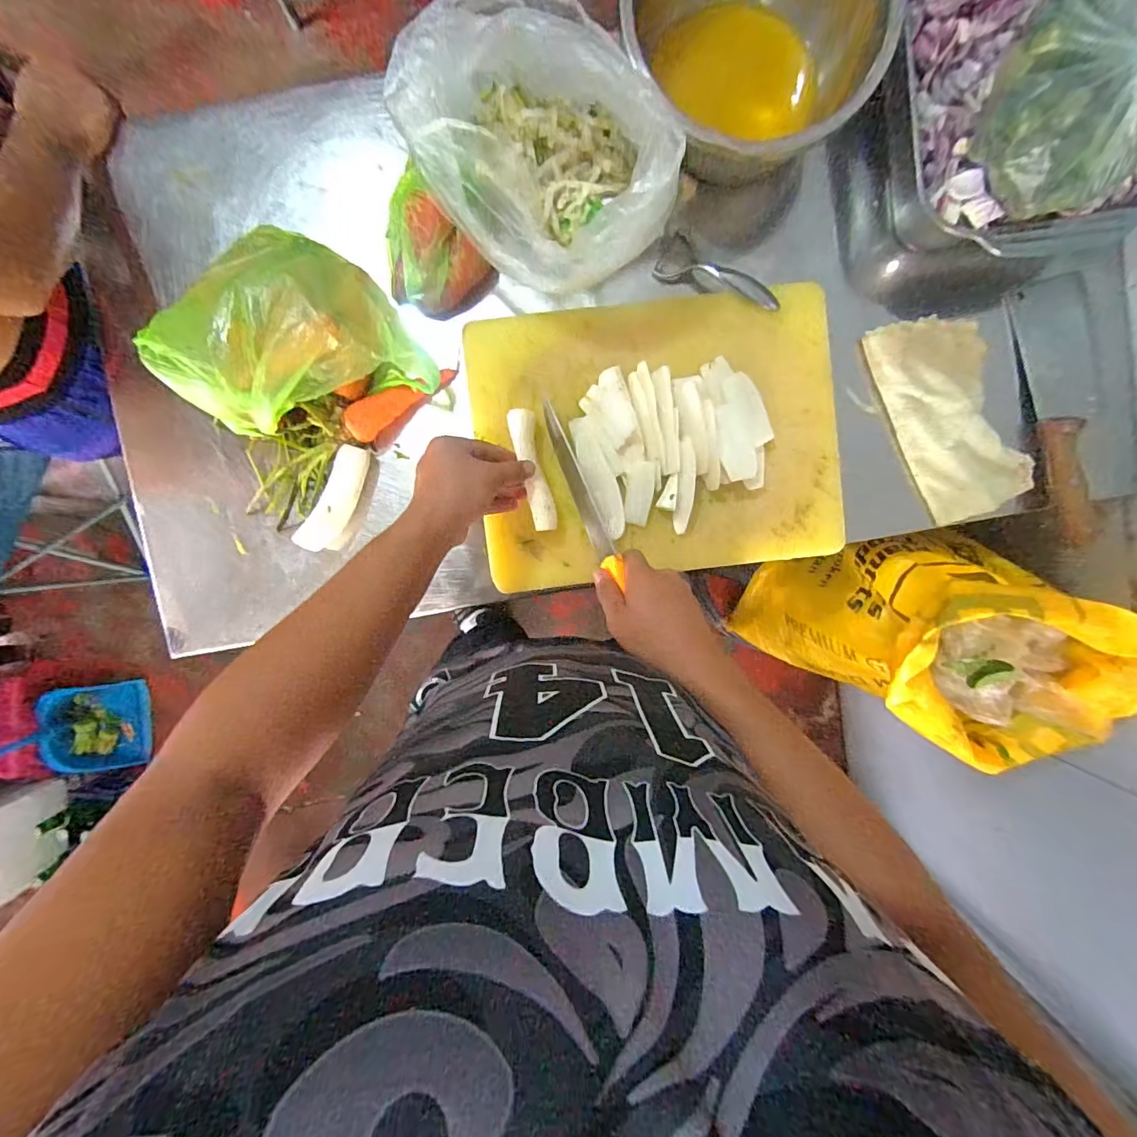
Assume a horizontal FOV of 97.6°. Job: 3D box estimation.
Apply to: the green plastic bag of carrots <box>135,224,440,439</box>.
[{"bbox_3d":[-0.282,-0.220,0.521,0.234,0.091,0.217,42,93,-2],"label":"green plastic bag of carrots"}]

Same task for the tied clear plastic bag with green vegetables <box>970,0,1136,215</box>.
[{"bbox_3d":[0.452,-0.413,0.410,0.149,0.110,0.161,-3,94,1],"label":"tied clear plastic bag with green vegetables"}]

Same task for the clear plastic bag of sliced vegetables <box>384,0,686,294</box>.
[{"bbox_3d":[-0.030,-0.390,0.472,0.188,0.142,0.271,-41,93,3],"label":"clear plastic bag of sliced vegetables"}]

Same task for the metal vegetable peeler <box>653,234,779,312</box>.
[{"bbox_3d":[0.168,-0.325,0.554,0.138,0.030,0.046,23,94,-1],"label":"metal vegetable peeler"}]

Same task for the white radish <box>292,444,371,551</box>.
[{"bbox_3d":[-0.259,-0.077,0.559,0.038,0.031,0.123,27,94,-1],"label":"white radish"}]

